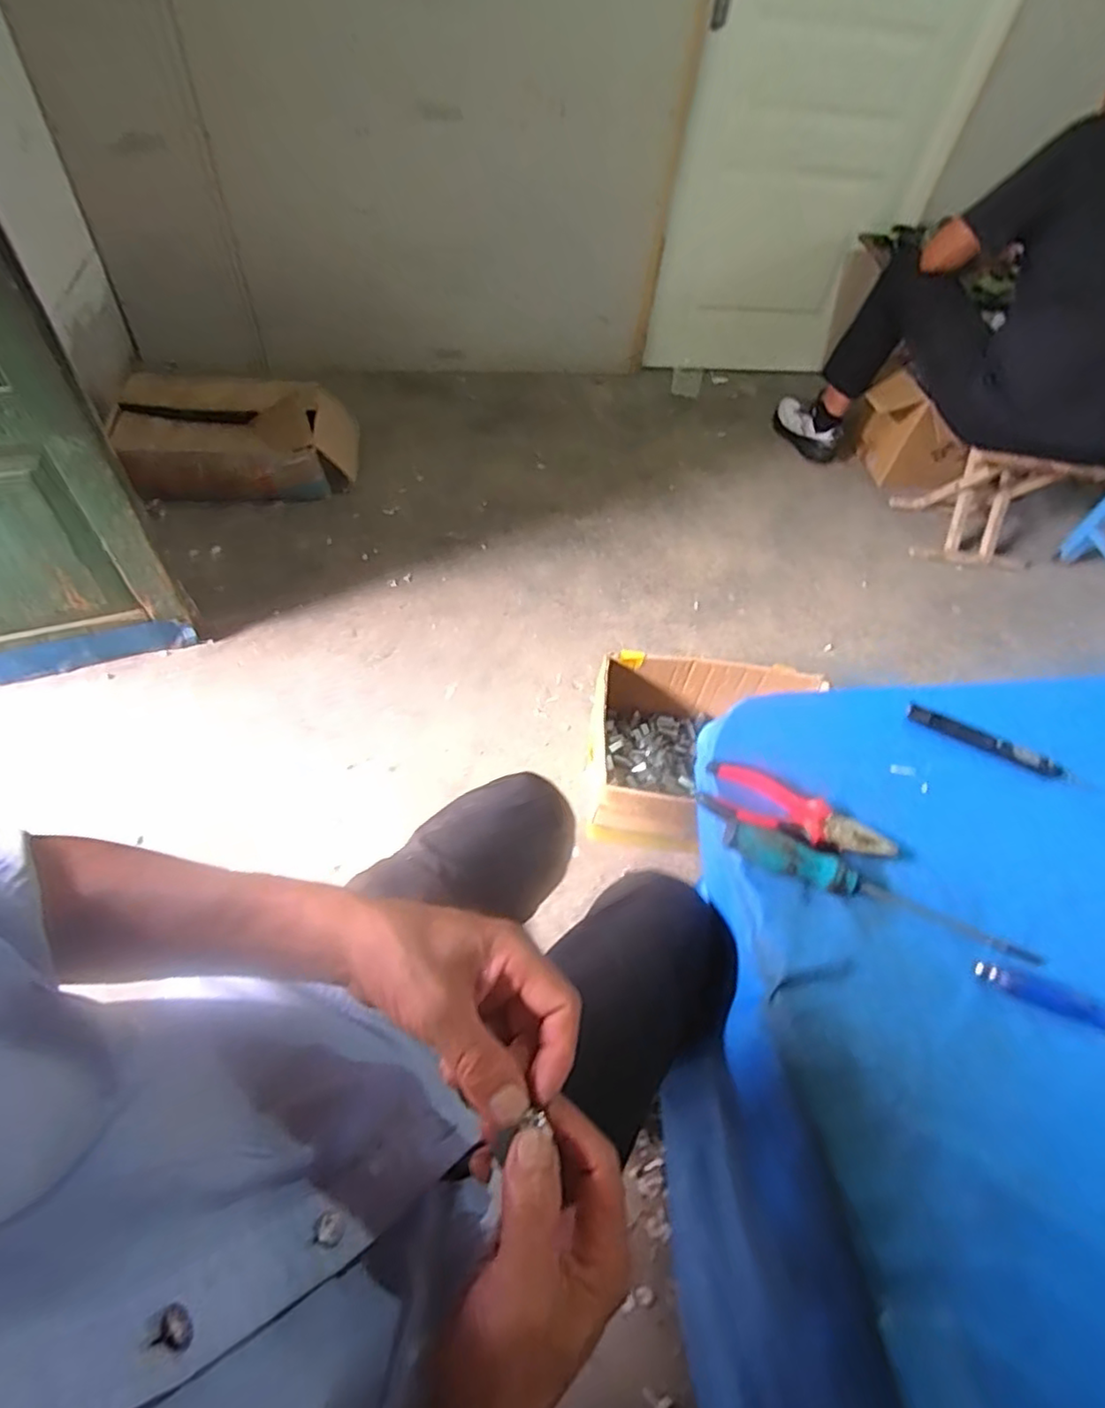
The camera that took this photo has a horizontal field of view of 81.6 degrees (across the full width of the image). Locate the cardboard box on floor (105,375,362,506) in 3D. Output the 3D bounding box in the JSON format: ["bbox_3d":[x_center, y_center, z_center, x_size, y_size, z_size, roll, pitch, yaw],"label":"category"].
[{"bbox_3d":[-0.797,-0.683,1.648,0.593,0.232,0.307,-5,56,-10],"label":"cardboard box on floor"}]

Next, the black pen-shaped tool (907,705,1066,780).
[{"bbox_3d":[0.409,0.036,0.607,0.140,0.008,0.020,25,56,11],"label":"black pen-shaped tool"}]

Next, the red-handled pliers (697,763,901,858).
[{"bbox_3d":[0.204,0.096,0.536,0.158,0.029,0.052,20,55,8],"label":"red-handled pliers"}]

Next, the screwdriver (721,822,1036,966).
[{"bbox_3d":[0.255,0.146,0.499,0.243,0.026,0.027,20,55,8],"label":"screwdriver"}]

